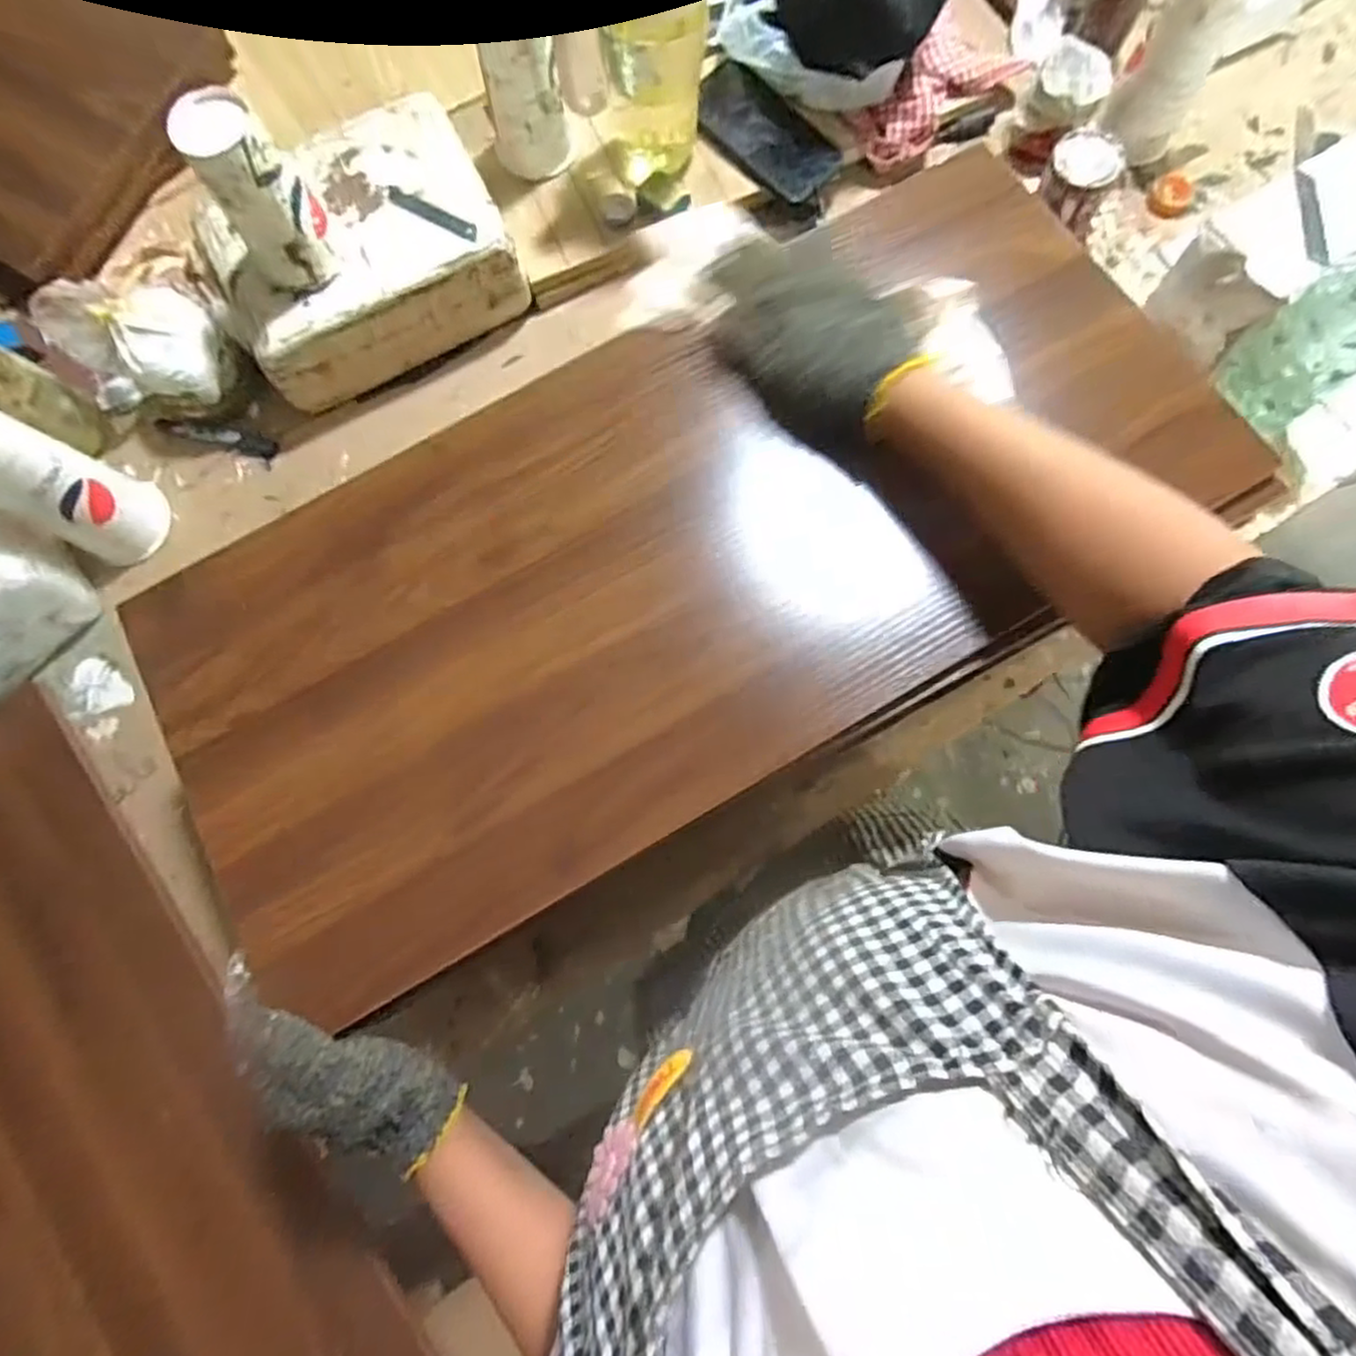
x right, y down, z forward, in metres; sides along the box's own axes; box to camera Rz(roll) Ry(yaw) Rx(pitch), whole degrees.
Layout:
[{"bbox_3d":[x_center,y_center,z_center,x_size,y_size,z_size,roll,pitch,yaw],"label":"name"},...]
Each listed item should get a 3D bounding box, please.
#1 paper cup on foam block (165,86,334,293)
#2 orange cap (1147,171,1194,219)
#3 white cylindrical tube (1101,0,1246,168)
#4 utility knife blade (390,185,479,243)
[{"bbox_3d":[-0.340,-0.391,0.567,0.077,0.120,0.081,-37,83,-5],"label":"paper cup on foam block"},{"bbox_3d":[0.512,-0.501,0.726,0.043,0.013,0.043,0,81,1],"label":"orange cap"},{"bbox_3d":[0.476,-0.591,0.650,0.075,0.148,0.075,0,81,1],"label":"white cylindrical tube"},{"bbox_3d":[-0.223,-0.422,0.635,0.095,0.004,0.017,27,83,4],"label":"utility knife blade"}]

